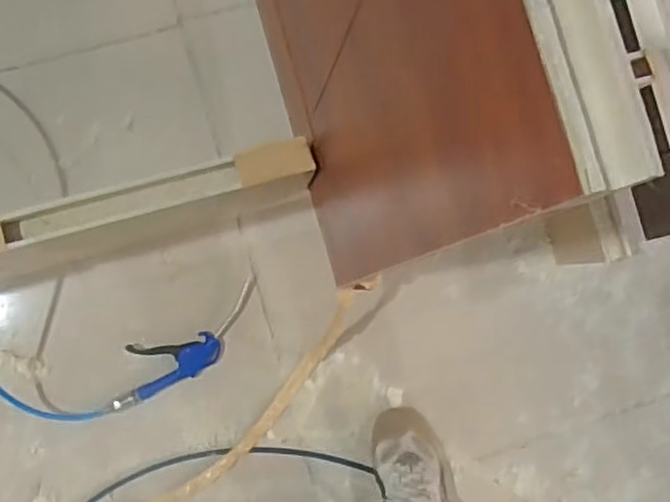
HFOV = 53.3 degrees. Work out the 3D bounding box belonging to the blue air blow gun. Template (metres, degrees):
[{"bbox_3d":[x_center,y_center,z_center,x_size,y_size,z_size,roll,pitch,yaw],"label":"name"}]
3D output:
[{"bbox_3d":[-0.230,0.148,1.029,0.281,0.024,0.088,-29,89,-7],"label":"blue air blow gun"}]

